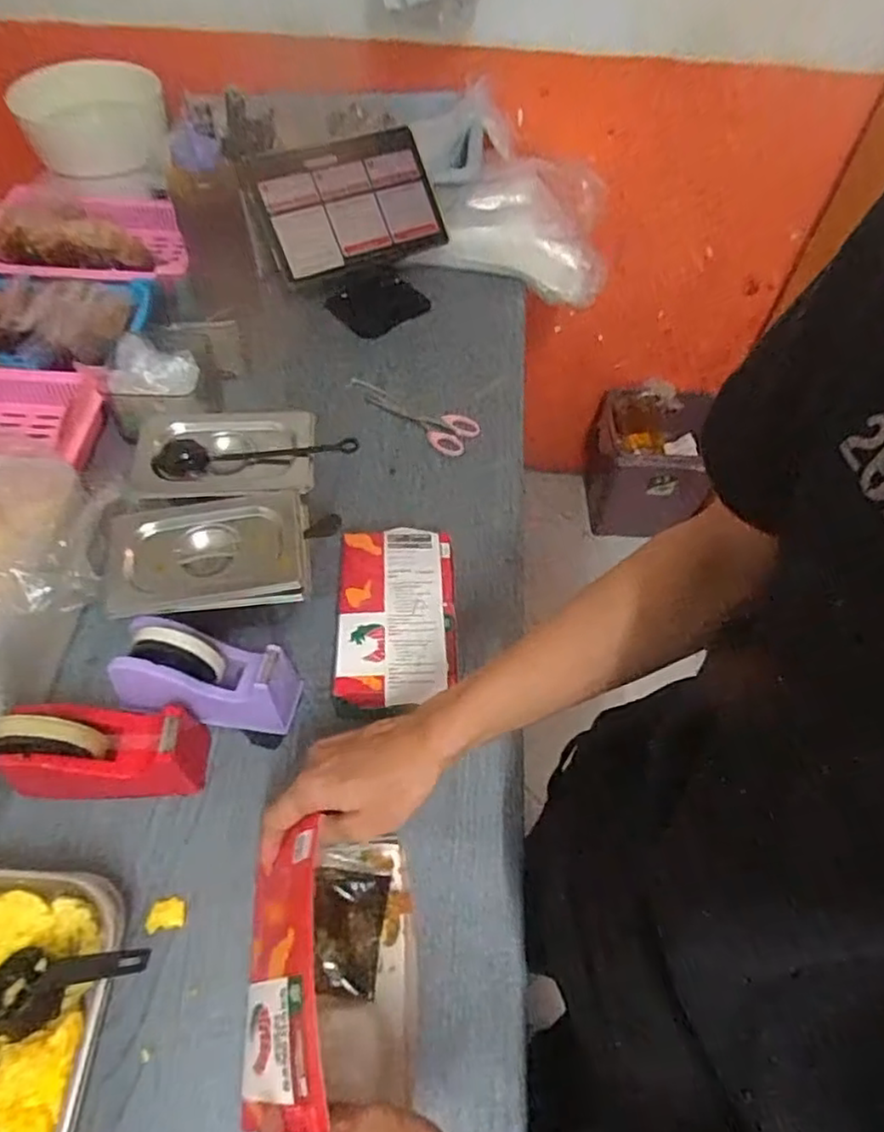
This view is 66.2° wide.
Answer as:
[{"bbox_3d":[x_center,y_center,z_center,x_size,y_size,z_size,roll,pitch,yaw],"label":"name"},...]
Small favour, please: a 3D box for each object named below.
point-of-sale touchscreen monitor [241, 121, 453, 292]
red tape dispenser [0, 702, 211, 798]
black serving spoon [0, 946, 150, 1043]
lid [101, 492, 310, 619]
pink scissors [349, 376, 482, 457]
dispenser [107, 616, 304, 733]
[{"bbox_3d":[-0.126,-0.498,0.939,0.259,0.162,0.037,-26,31,-18],"label":"point-of-sale touchscreen monitor"},{"bbox_3d":[-0.289,0.155,0.578,0.150,0.105,0.068,-2,57,-3],"label":"red tape dispenser"},{"bbox_3d":[-0.279,0.302,0.489,0.133,0.038,0.059,-18,57,10],"label":"black serving spoon"},{"bbox_3d":[-0.222,-0.015,0.634,0.180,0.012,0.122,-6,57,-6],"label":"lid"},{"bbox_3d":[-0.047,-0.196,0.881,0.187,0.014,0.073,23,59,12],"label":"pink scissors"},{"bbox_3d":[-0.210,0.101,0.618,0.146,0.091,0.067,6,57,2],"label":"dispenser"}]

